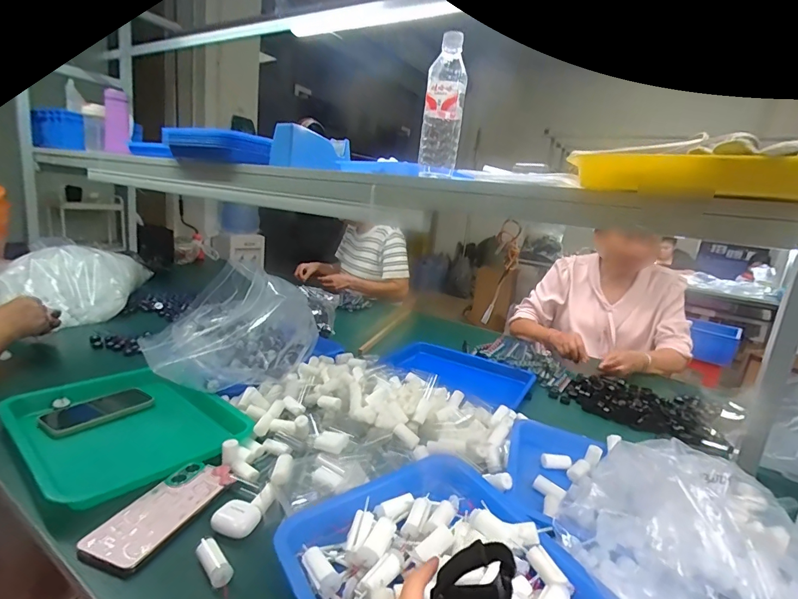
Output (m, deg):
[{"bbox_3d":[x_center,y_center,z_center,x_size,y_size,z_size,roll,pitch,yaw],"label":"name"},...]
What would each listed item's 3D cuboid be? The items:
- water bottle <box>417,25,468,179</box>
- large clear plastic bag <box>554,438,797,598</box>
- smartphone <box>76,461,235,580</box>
[{"bbox_3d":[0.074,-0.315,0.694,0.067,0.205,0.053,7,13,4],"label":"water bottle"},{"bbox_3d":[0.308,0.267,0.423,0.266,0.120,0.258,12,14,23],"label":"large clear plastic bag"},{"bbox_3d":[-0.277,0.248,0.495,0.076,0.015,0.166,11,14,19],"label":"smartphone"}]

